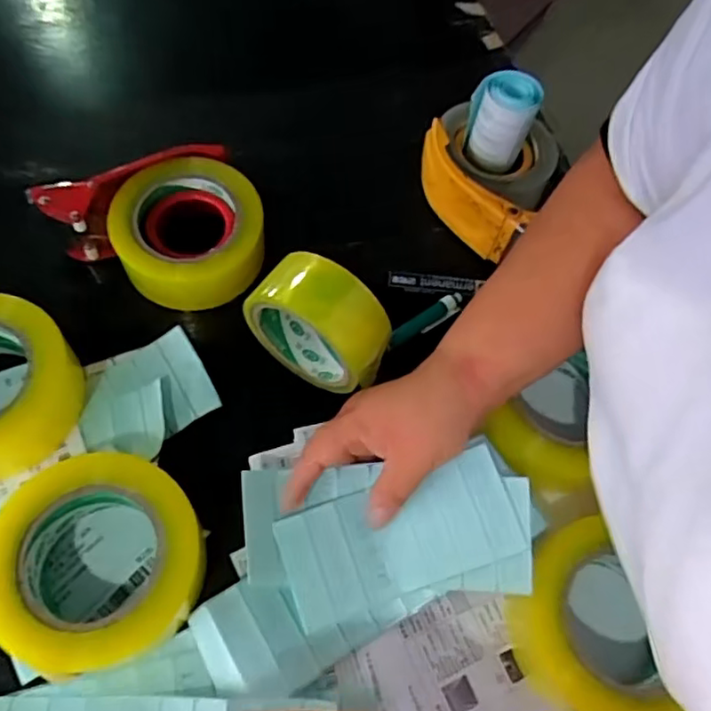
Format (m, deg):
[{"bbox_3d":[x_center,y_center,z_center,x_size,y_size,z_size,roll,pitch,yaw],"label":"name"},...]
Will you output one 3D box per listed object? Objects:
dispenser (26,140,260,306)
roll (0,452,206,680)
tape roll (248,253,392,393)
[{"bbox_3d":[-0.158,-0.106,0.518,0.164,0.063,0.138,-27,70,-17],"label":"dispenser"},{"bbox_3d":[-0.163,0.132,0.403,0.126,0.057,0.125,2,62,-4],"label":"roll"},{"bbox_3d":[-0.026,-0.021,0.473,0.106,0.103,0.051,32,66,10],"label":"tape roll"}]

